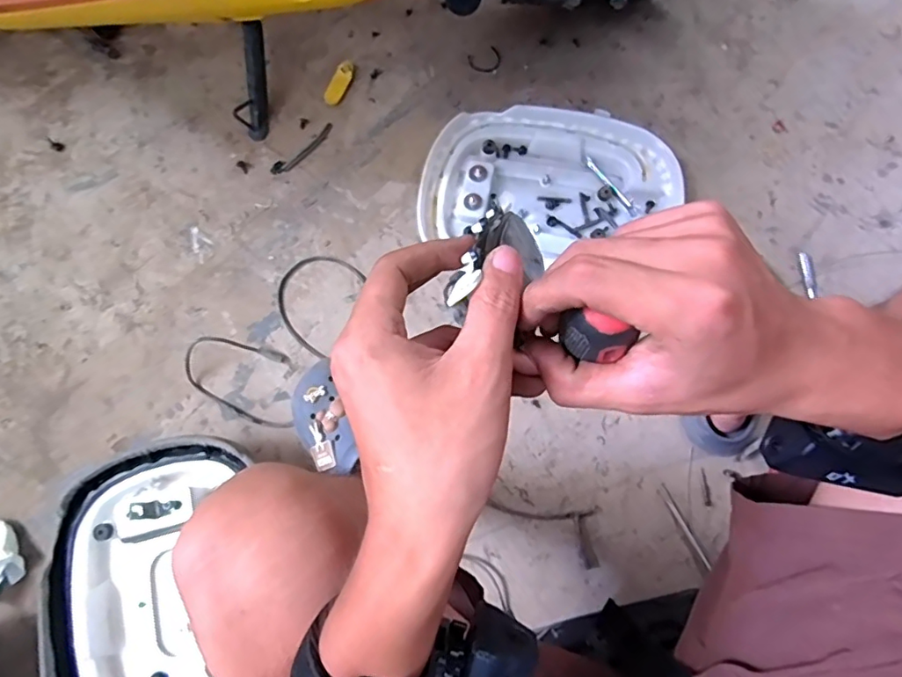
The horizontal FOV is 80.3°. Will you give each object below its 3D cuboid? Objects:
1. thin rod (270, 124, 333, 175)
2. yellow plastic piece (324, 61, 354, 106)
[{"bbox_3d":[-0.230,-0.294,0.835,0.118,0.004,0.025,-39,80,-6],"label":"thin rod"},{"bbox_3d":[-0.178,-0.407,0.852,0.029,0.014,0.072,24,80,6],"label":"yellow plastic piece"}]

